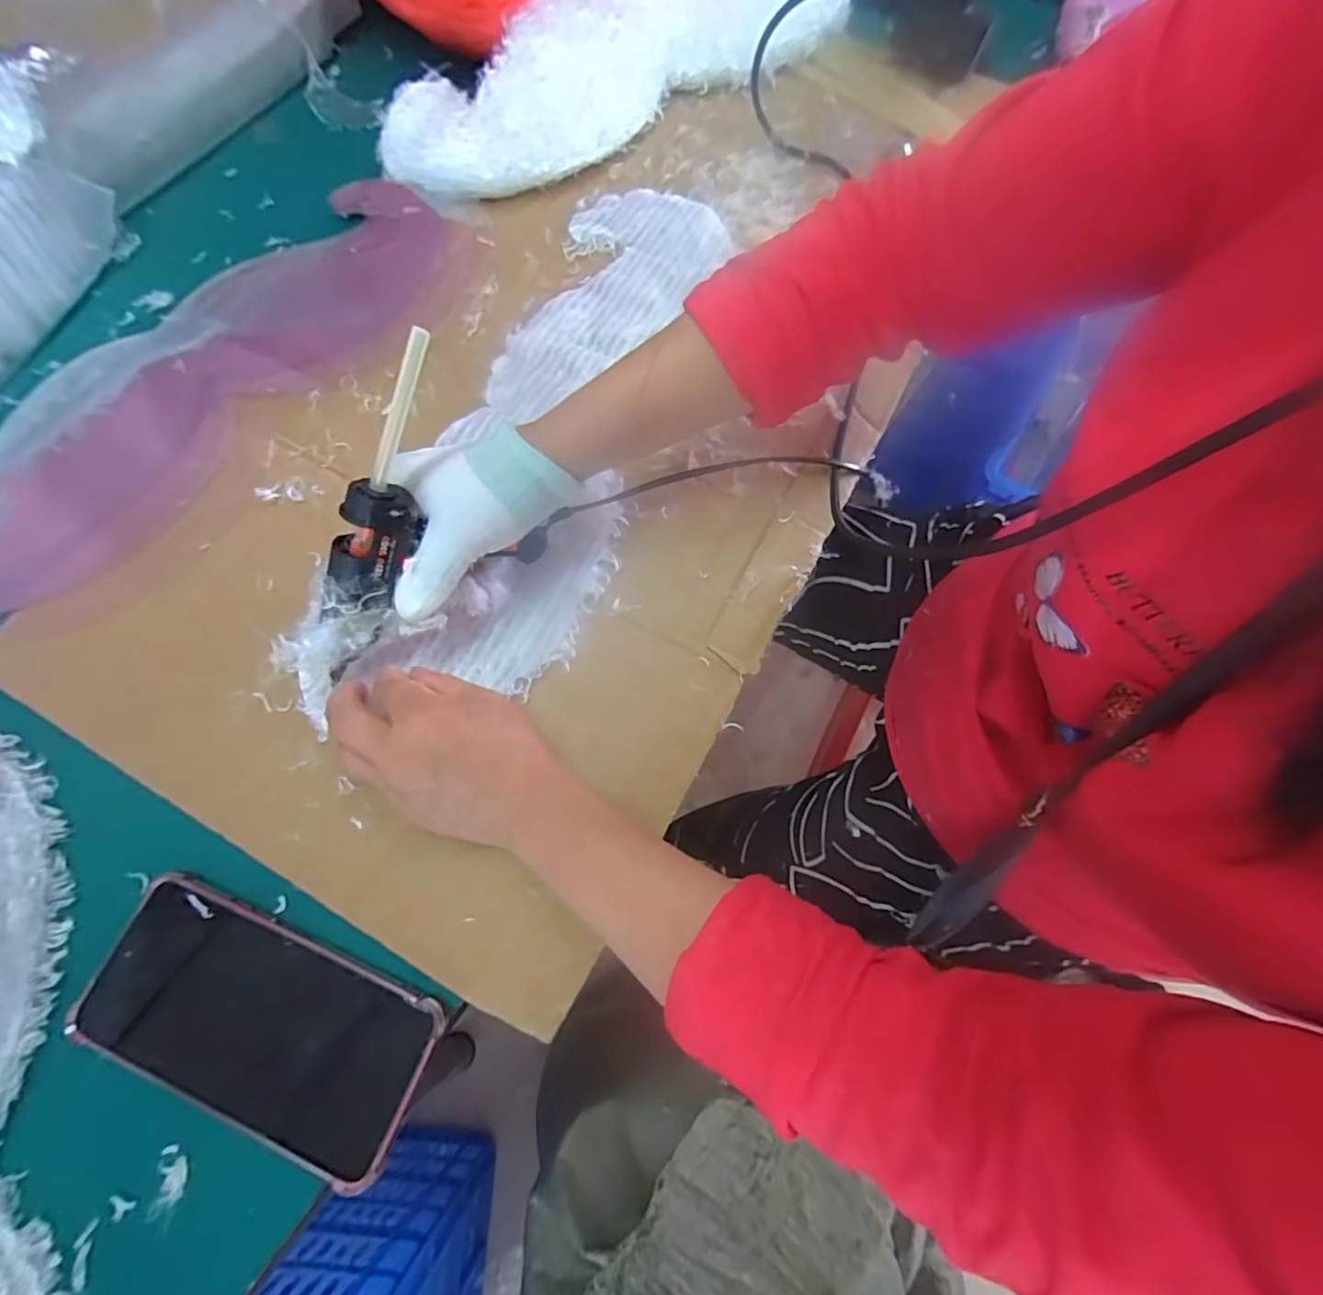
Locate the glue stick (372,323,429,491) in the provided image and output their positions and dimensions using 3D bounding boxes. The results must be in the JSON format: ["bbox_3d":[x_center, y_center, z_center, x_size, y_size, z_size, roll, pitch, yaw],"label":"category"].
[{"bbox_3d":[-0.115,-0.103,0.263,0.010,0.007,0.073,37,117,12],"label":"glue stick"}]

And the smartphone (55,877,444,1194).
[{"bbox_3d":[-0.192,0.175,0.286,0.164,0.014,0.077,21,74,8],"label":"smartphone"}]

